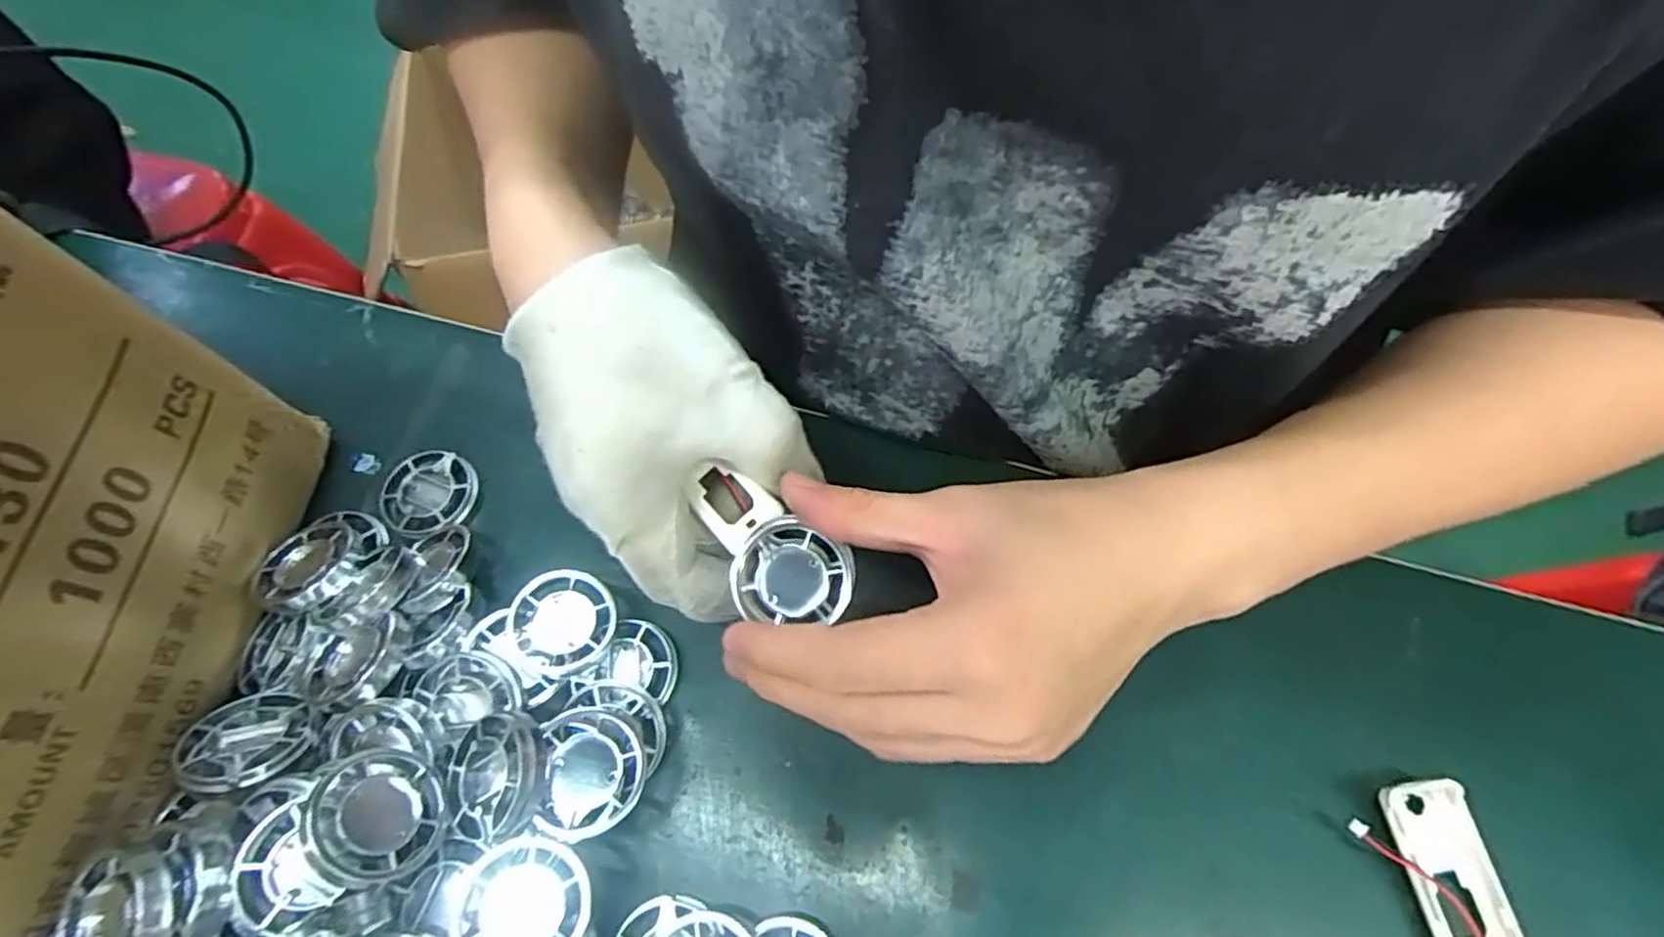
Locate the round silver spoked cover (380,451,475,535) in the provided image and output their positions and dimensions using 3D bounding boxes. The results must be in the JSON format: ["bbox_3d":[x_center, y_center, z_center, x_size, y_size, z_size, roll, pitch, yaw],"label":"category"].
[{"bbox_3d":[-0.173,0.010,0.310,0.042,0.007,0.038,14,67,9],"label":"round silver spoked cover"}]

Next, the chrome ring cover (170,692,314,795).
[{"bbox_3d":[-0.202,0.095,0.251,0.040,0.010,0.037,28,39,34],"label":"chrome ring cover"}]

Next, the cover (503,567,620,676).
[{"bbox_3d":[-0.101,0.056,0.270,0.037,0.006,0.037,12,67,8],"label":"cover"}]

